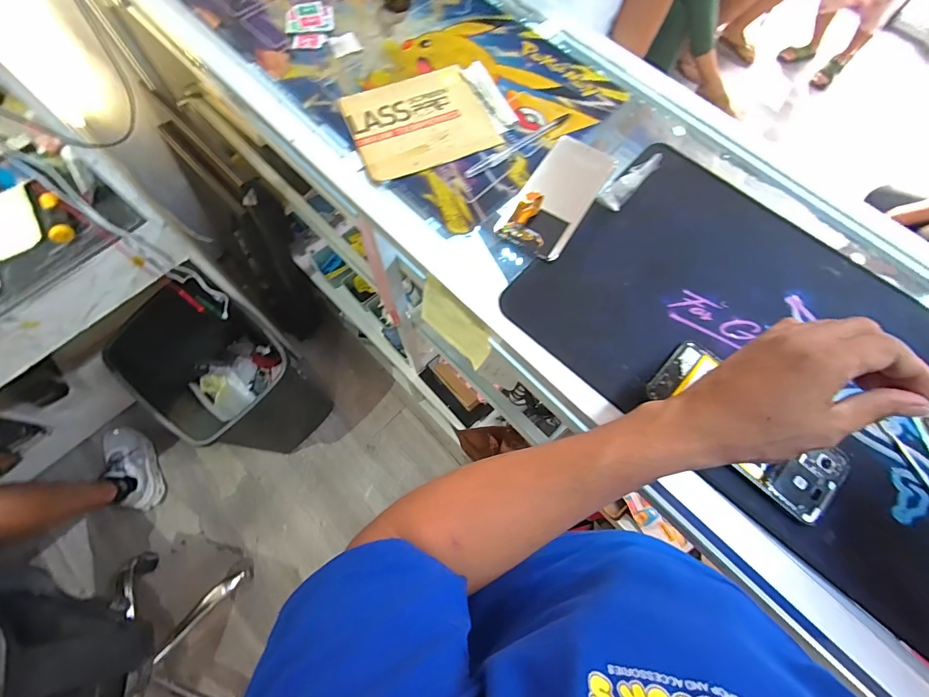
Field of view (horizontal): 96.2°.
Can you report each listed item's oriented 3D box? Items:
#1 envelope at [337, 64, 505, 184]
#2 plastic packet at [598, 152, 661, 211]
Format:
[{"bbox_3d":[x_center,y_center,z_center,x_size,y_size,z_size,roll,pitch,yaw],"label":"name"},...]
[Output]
[{"bbox_3d":[-0.053,-0.268,0.491,0.158,0.007,0.138,-22,72,-8],"label":"envelope"},{"bbox_3d":[0.177,-0.175,0.441,0.075,0.020,0.024,-39,74,6],"label":"plastic packet"}]

